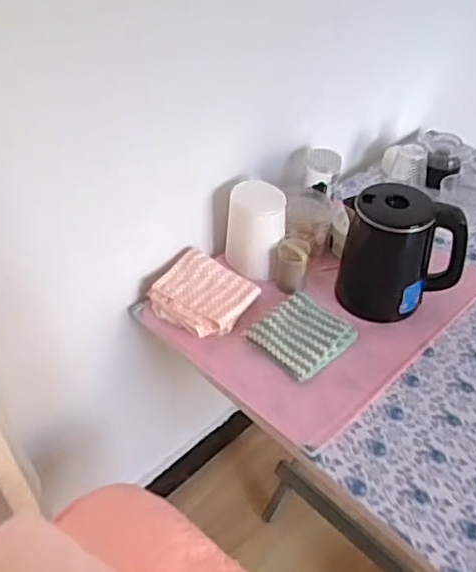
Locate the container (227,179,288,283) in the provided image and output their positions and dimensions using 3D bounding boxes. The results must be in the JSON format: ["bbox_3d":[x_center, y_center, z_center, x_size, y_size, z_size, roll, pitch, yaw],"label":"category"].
[{"bbox_3d":[0.029,-0.094,0.996,0.094,0.130,0.105,4,41,2],"label":"container"}]

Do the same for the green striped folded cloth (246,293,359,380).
[{"bbox_3d":[0.092,0.070,0.898,0.115,0.026,0.125,33,50,31],"label":"green striped folded cloth"}]

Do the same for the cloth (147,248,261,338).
[{"bbox_3d":[-0.049,0.012,0.934,0.145,0.037,0.131,25,46,24],"label":"cloth"}]

